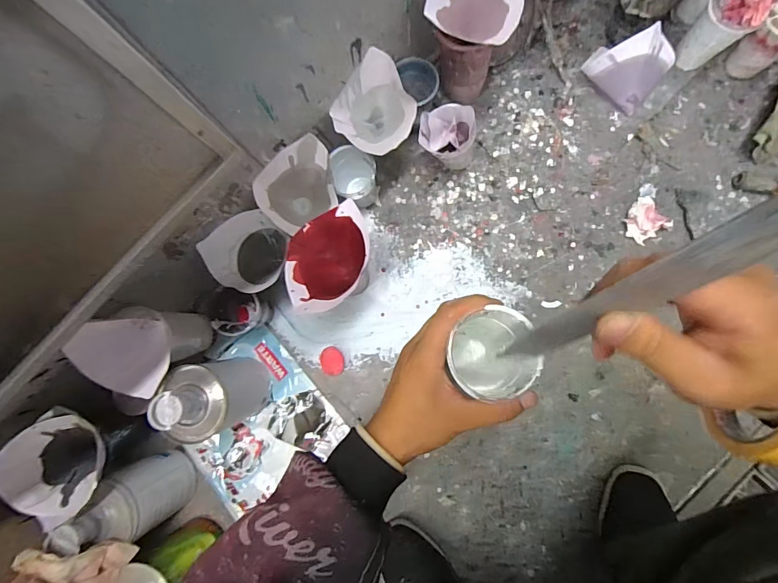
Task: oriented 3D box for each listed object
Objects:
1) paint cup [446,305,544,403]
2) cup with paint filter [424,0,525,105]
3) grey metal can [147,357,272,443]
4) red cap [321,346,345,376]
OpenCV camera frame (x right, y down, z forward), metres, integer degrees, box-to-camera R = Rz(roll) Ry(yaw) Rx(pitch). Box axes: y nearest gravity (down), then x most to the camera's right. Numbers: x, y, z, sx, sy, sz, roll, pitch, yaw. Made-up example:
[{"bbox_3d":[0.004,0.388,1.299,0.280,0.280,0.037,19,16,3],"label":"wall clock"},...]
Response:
[{"bbox_3d":[0.083,0.052,0.347,0.066,0.097,0.070,0,86,5],"label":"paint cup"},{"bbox_3d":[0.115,-0.357,0.559,0.110,0.196,0.109,0,86,5],"label":"cup with paint filter"},{"bbox_3d":[-0.241,0.147,0.556,0.088,0.189,0.101,-16,85,4],"label":"grey metal can"},{"bbox_3d":[-0.090,0.111,0.633,0.034,0.019,0.045,-17,85,4],"label":"red cap"}]

